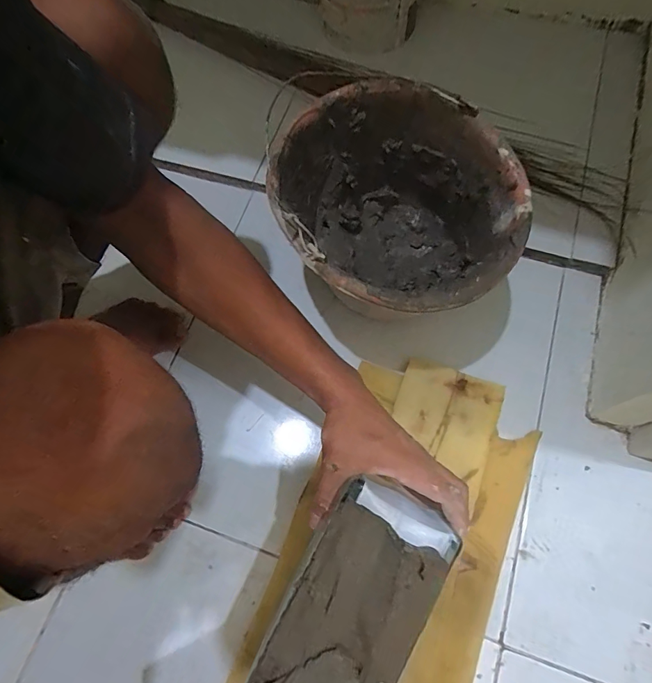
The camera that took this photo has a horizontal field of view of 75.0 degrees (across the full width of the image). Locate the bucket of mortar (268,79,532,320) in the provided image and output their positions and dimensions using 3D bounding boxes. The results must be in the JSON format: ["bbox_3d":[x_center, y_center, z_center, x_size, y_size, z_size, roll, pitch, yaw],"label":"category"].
[{"bbox_3d":[0.075,-0.134,0.530,0.282,0.200,0.241,35,74,15],"label":"bucket of mortar"}]

